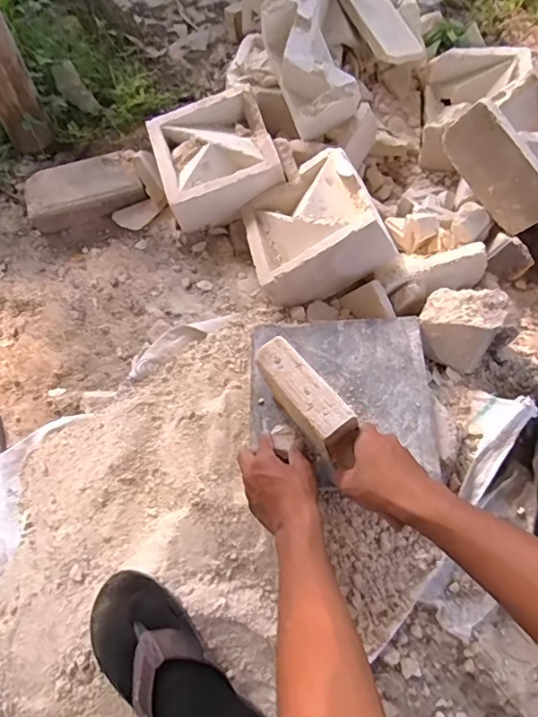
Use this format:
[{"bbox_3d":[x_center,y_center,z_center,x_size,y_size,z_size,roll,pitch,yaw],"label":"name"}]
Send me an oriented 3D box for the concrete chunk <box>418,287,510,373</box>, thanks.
[{"bbox_3d":[0.281,-0.051,0.741,0.111,0.065,0.109,24,69,13],"label":"concrete chunk"}]

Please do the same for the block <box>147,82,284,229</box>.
[{"bbox_3d":[-0.096,-0.357,0.894,0.200,0.076,0.215,-17,65,-4],"label":"block"}]

